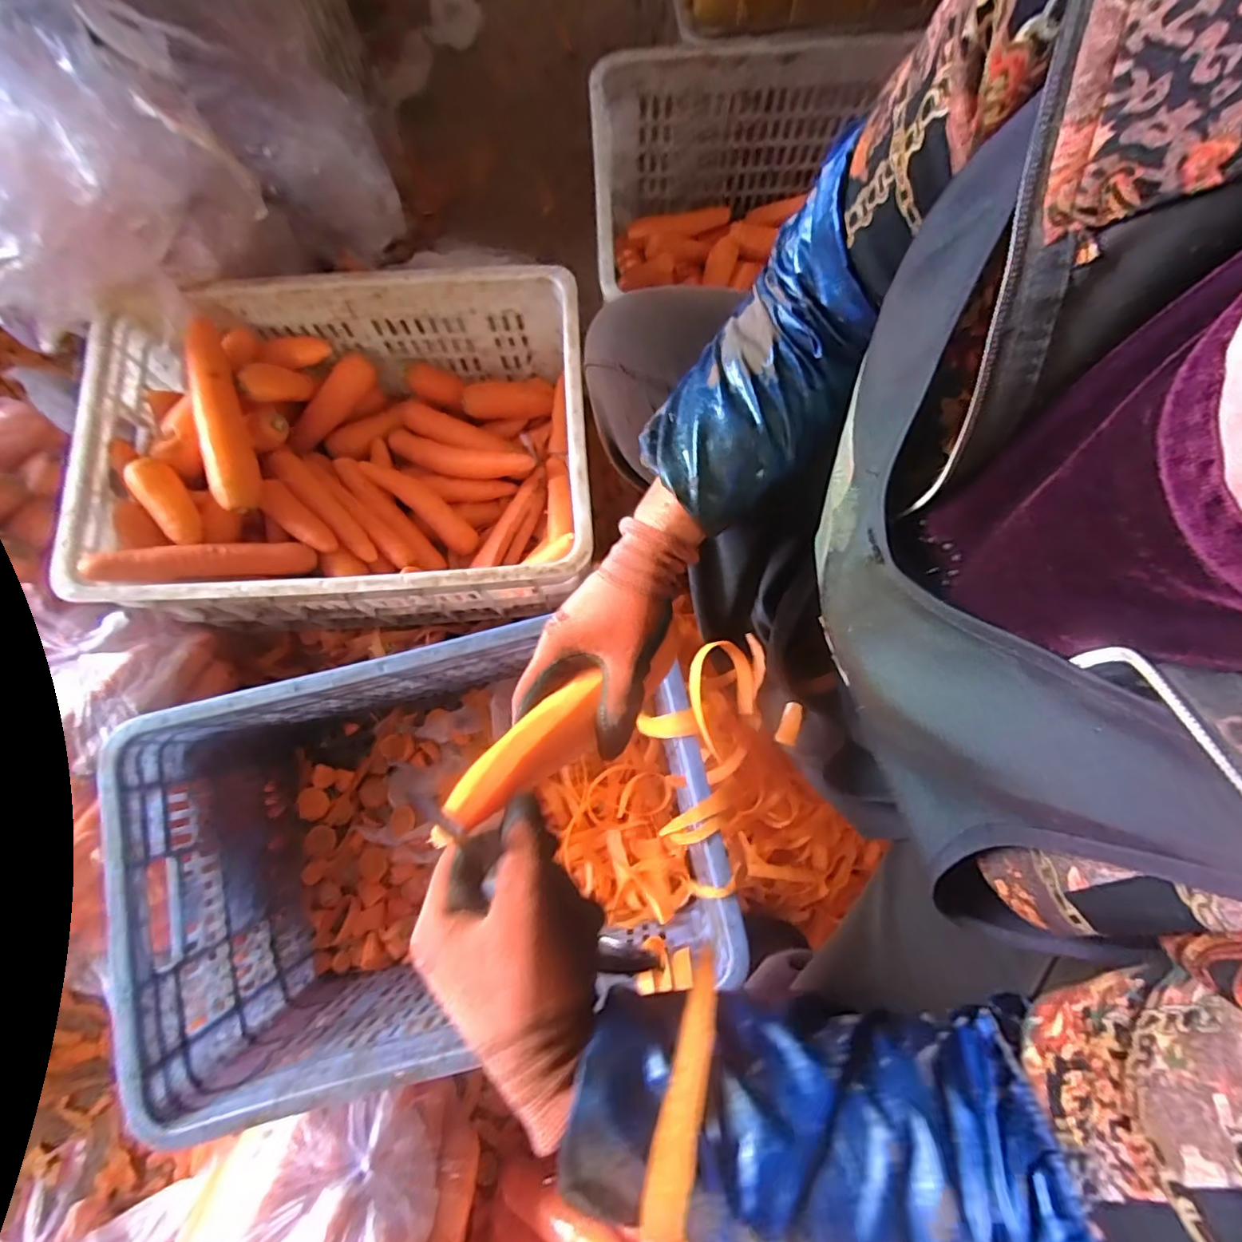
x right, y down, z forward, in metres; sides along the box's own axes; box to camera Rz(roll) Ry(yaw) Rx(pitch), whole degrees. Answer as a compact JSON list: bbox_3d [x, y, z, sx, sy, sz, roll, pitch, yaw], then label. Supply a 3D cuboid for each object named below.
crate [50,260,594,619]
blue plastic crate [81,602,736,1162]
[{"bbox_3d":[-0.303,-0.187,0.693,0.518,0.219,0.369,-3,78,-1],"label":"crate"},{"bbox_3d":[-0.182,0.227,0.625,0.520,0.285,0.343,-14,78,-3],"label":"blue plastic crate"}]

